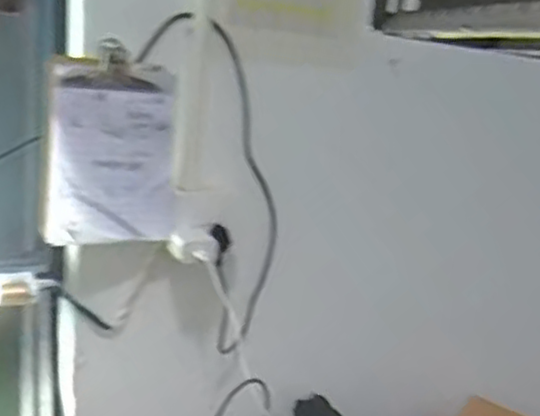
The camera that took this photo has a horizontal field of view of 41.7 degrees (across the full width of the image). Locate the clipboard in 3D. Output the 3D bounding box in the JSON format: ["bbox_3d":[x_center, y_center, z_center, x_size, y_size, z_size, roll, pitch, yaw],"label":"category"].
[{"bbox_3d":[-0.187,-0.075,0.853,0.157,0.235,0.051,-3,4,-27],"label":"clipboard"}]

